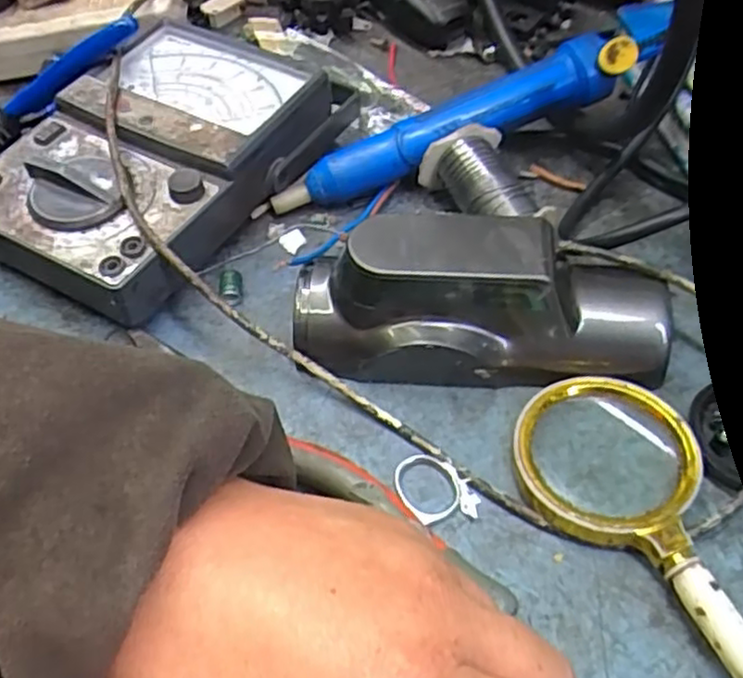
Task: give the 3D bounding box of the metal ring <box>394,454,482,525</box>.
[{"bbox_3d":[0.024,0.059,0.282,0.022,0.005,0.034,-34,59,-20],"label":"metal ring"}]

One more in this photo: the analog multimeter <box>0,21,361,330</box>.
[{"bbox_3d":[-0.107,-0.091,0.370,0.124,0.049,0.184,21,58,18],"label":"analog multimeter"}]

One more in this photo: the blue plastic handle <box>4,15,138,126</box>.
[{"bbox_3d":[-0.158,-0.142,0.385,0.092,0.013,0.019,-26,51,22],"label":"blue plastic handle"}]

